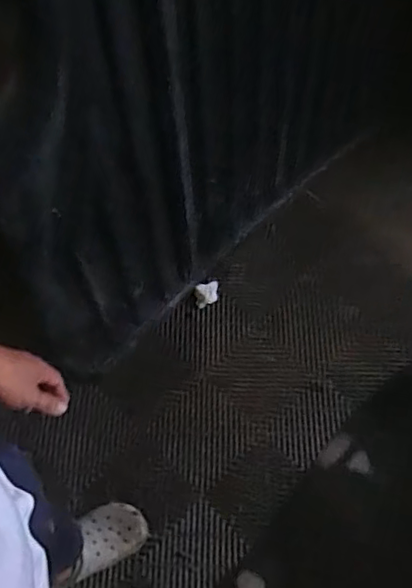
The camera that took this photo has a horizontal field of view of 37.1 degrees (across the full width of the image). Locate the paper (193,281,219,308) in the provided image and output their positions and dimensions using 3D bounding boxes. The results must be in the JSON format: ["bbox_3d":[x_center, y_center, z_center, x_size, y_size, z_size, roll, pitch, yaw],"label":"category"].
[{"bbox_3d":[0.004,-0.001,1.618,0.070,0.025,0.060,-19,64,-8],"label":"paper"}]

